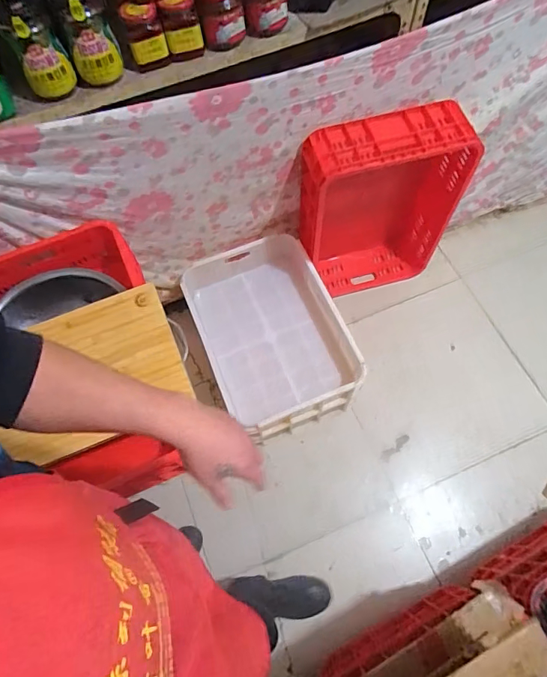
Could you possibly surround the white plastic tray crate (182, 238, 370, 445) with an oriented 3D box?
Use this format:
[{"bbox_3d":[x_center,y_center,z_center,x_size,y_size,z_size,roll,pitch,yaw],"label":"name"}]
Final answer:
[{"bbox_3d":[-0.001,-0.015,1.344,0.424,0.139,0.563,-23,68,-7],"label":"white plastic tray crate"}]

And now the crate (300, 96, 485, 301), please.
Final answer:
[{"bbox_3d":[0.313,-0.374,1.363,0.453,0.621,0.162,-10,67,-2],"label":"crate"}]

